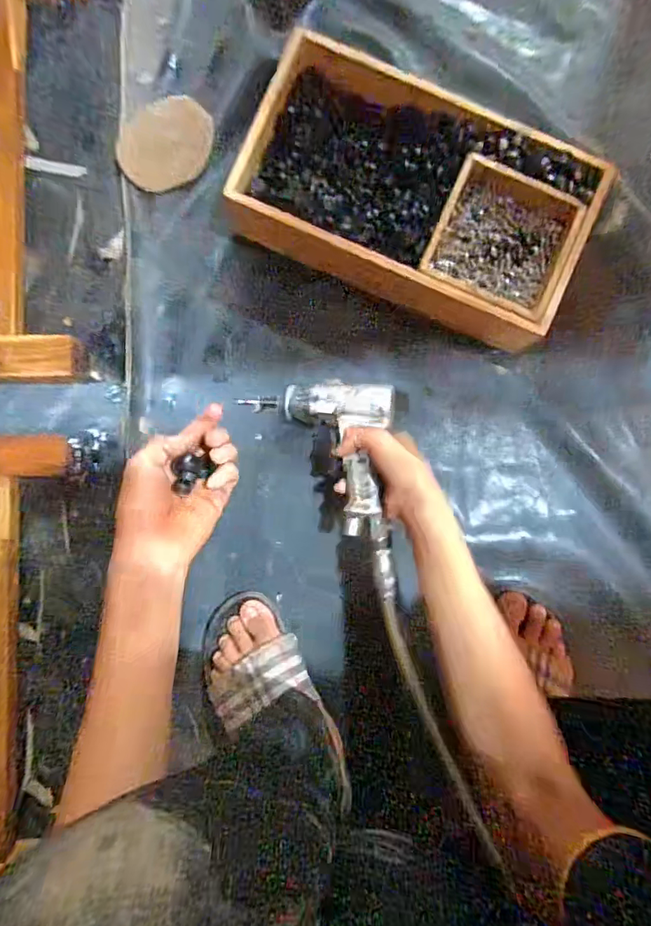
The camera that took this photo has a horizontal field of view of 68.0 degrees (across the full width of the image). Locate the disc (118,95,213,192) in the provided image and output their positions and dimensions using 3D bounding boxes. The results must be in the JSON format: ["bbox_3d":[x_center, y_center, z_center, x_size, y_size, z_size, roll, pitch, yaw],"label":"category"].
[{"bbox_3d":[-0.182,-0.365,0.554,0.110,0.006,0.087,-23,94,4],"label":"disc"}]

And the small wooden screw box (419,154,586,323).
[{"bbox_3d":[0.190,-0.236,0.523,0.144,0.041,0.140,23,90,0],"label":"small wooden screw box"}]

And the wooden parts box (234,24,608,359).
[{"bbox_3d":[0.101,-0.291,0.541,0.367,0.071,0.206,24,90,0],"label":"wooden parts box"}]

